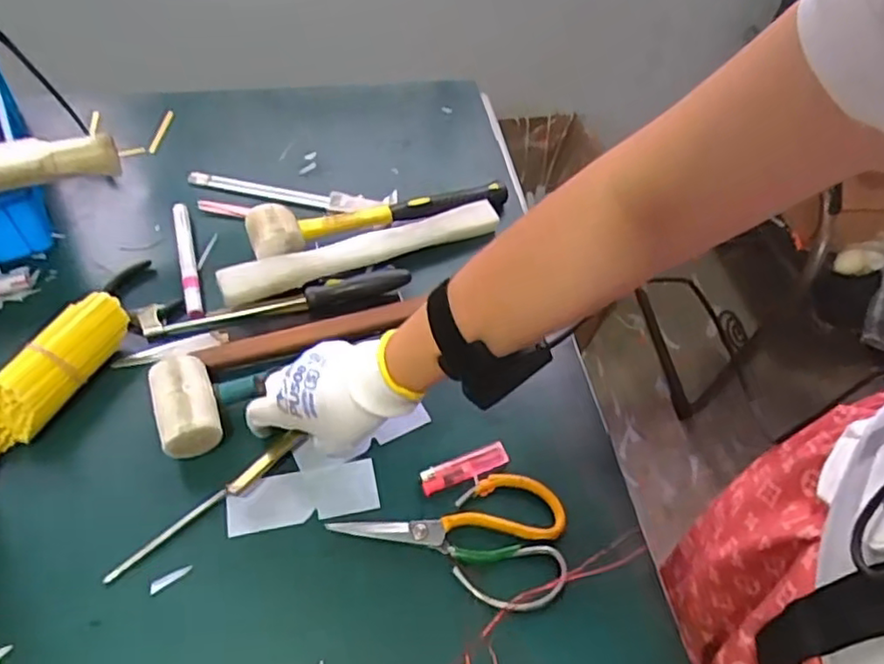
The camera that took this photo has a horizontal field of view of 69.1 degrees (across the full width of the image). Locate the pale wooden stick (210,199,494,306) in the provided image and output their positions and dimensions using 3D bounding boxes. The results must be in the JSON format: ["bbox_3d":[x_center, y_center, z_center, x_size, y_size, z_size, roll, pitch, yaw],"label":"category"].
[{"bbox_3d":[-0.075,-0.085,0.654,0.295,0.036,0.032,-21,59,-19],"label":"pale wooden stick"}]

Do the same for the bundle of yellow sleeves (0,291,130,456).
[{"bbox_3d":[-0.330,0.036,0.541,0.044,0.053,0.152,28,57,15],"label":"bundle of yellow sleeves"}]

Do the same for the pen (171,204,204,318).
[{"bbox_3d":[-0.255,-0.074,0.644,0.016,0.016,0.144,-13,57,-14],"label":"pen"}]

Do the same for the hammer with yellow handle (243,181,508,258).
[{"bbox_3d":[-0.060,-0.130,0.683,0.282,0.048,0.059,-16,57,-16],"label":"hammer with yellow handle"}]

